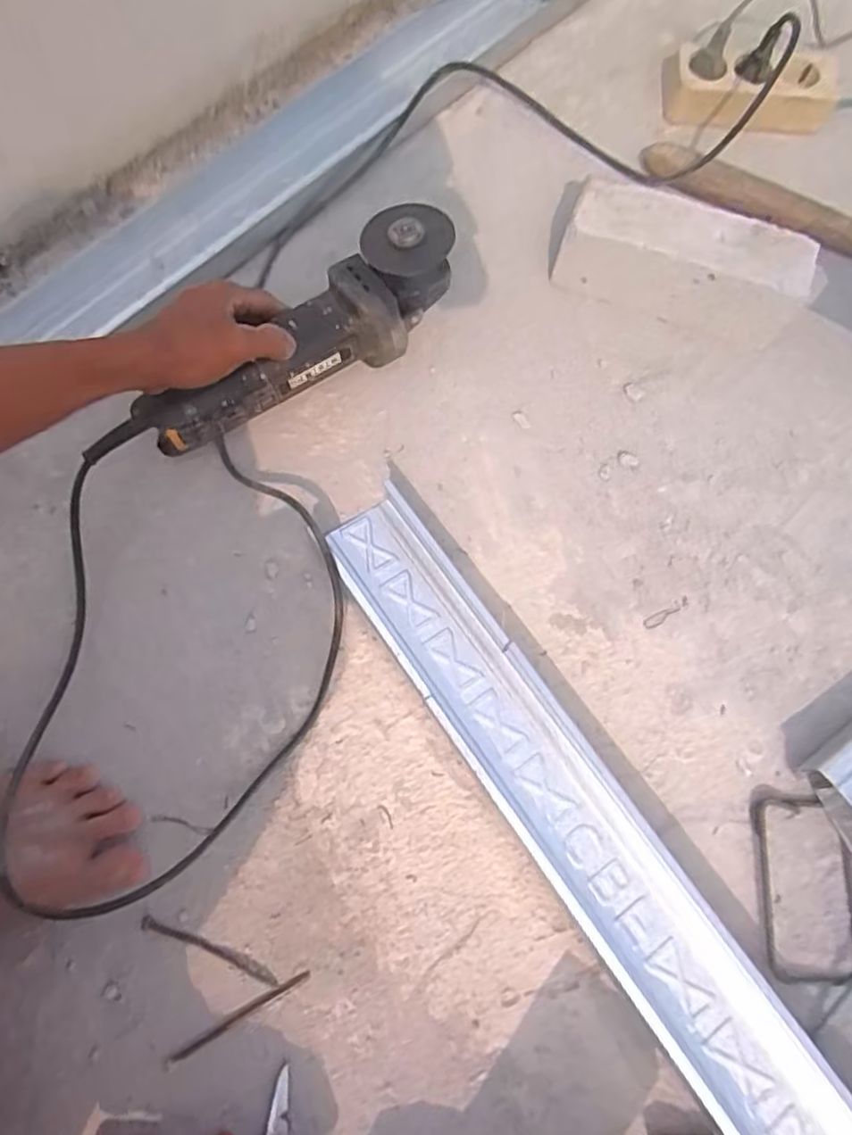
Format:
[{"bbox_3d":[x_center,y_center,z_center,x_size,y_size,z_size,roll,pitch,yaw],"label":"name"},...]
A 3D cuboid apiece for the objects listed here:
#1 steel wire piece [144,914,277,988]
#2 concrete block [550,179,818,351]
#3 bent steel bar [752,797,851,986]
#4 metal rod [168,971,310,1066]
[{"bbox_3d":[-0.146,0.259,0.450,0.100,0.004,0.009,20,74,4],"label":"steel wire piece"},{"bbox_3d":[0.219,-0.261,0.574,0.198,0.074,0.071,21,74,4],"label":"concrete block"},{"bbox_3d":[0.270,0.227,0.470,0.066,0.007,0.120,3,74,-1],"label":"bent steel bar"},{"bbox_3d":[-0.121,0.295,0.437,0.097,0.004,0.006,-28,77,-9],"label":"metal rod"}]

